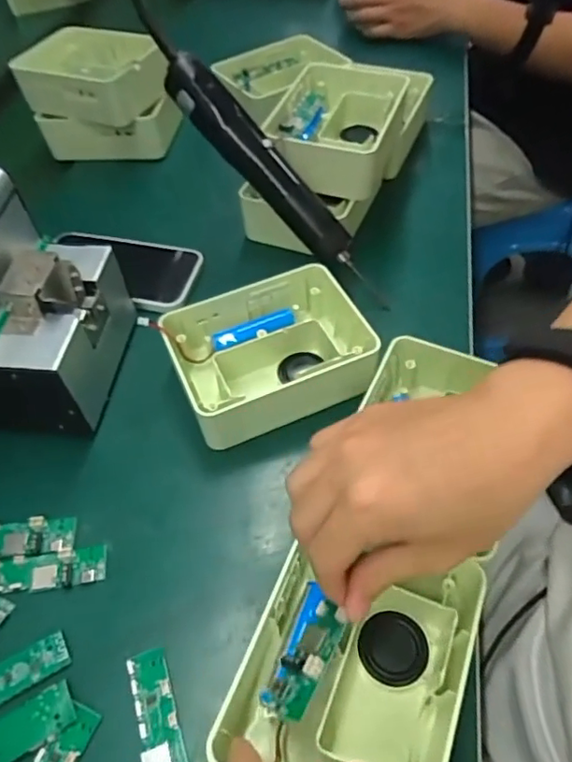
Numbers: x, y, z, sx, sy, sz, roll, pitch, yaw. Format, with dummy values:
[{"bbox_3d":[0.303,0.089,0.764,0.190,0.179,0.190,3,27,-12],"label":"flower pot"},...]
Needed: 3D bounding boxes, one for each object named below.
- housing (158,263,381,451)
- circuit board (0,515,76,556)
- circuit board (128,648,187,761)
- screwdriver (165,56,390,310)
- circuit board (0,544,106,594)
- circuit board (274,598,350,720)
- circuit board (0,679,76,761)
[{"bbox_3d":[-0.011,-0.016,0.434,0.140,0.061,0.117,-20,53,-15],"label":"housing"},{"bbox_3d":[-0.188,0.104,0.372,0.095,0.005,0.025,-5,51,-4],"label":"circuit board"},{"bbox_3d":[-0.068,0.189,0.302,0.023,0.004,0.084,-14,52,-11],"label":"circuit board"},{"bbox_3d":[-0.003,-0.160,0.467,0.247,0.035,0.029,45,56,-12],"label":"screwdriver"},{"bbox_3d":[-0.162,0.121,0.359,0.091,0.004,0.025,-6,51,-4],"label":"circuit board"},{"bbox_3d":[0.011,0.137,0.280,0.022,0.007,0.056,-3,40,44],"label":"circuit board"},{"bbox_3d":[-0.157,0.195,0.296,0.090,0.004,0.023,-27,55,-20],"label":"circuit board"}]

